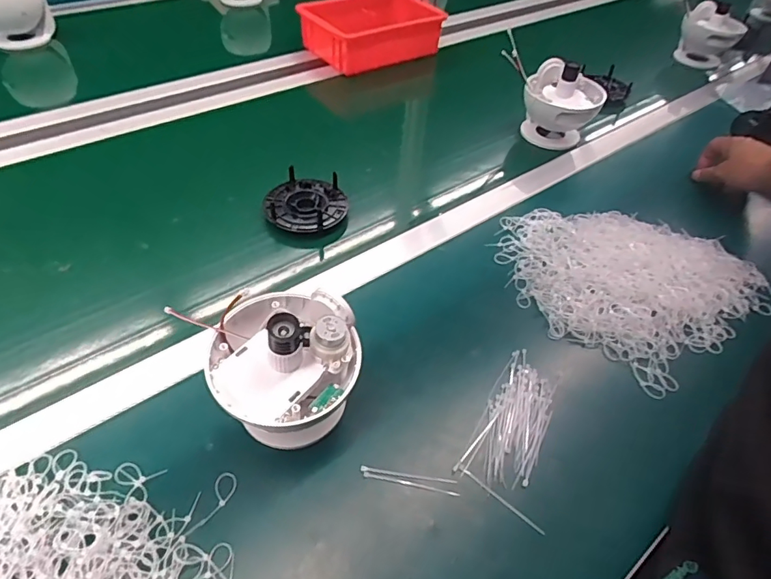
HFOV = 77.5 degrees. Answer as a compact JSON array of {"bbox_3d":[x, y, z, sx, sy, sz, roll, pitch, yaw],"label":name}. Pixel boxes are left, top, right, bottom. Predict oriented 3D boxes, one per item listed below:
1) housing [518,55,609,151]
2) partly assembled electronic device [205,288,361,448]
[{"bbox_3d":[0.270,-0.278,0.750,0.110,0.114,0.100,19,48,12],"label":"housing"},{"bbox_3d":[-0.080,0.066,0.393,0.113,0.109,0.120,0,48,-6],"label":"partly assembled electronic device"}]

